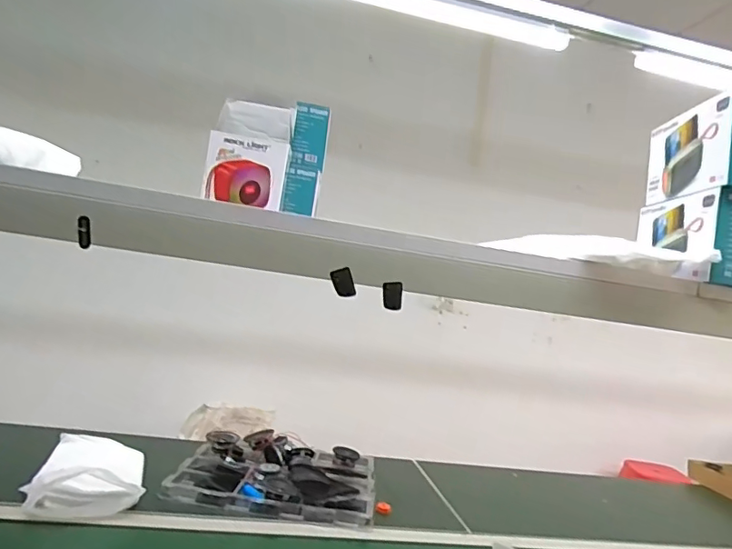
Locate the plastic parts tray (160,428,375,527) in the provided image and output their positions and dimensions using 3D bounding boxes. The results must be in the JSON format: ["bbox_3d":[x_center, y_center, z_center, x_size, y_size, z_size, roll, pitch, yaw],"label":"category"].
[{"bbox_3d":[-0.182,0.422,1.143,0.405,0.056,0.351,8,0,-1],"label":"plastic parts tray"}]

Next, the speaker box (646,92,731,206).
[{"bbox_3d":[0.424,-0.140,0.641,0.085,0.098,0.172,8,0,1],"label":"speaker box"}]

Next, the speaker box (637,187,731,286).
[{"bbox_3d":[0.411,-0.038,0.646,0.088,0.100,0.164,8,0,1],"label":"speaker box"}]

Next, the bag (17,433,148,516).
[{"bbox_3d":[-0.517,0.364,1.009,0.190,0.070,0.288,8,-1,-19],"label":"bag"}]

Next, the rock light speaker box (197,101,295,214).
[{"bbox_3d":[-0.148,-0.154,0.682,0.098,0.132,0.075,8,-1,-6],"label":"rock light speaker box"}]

